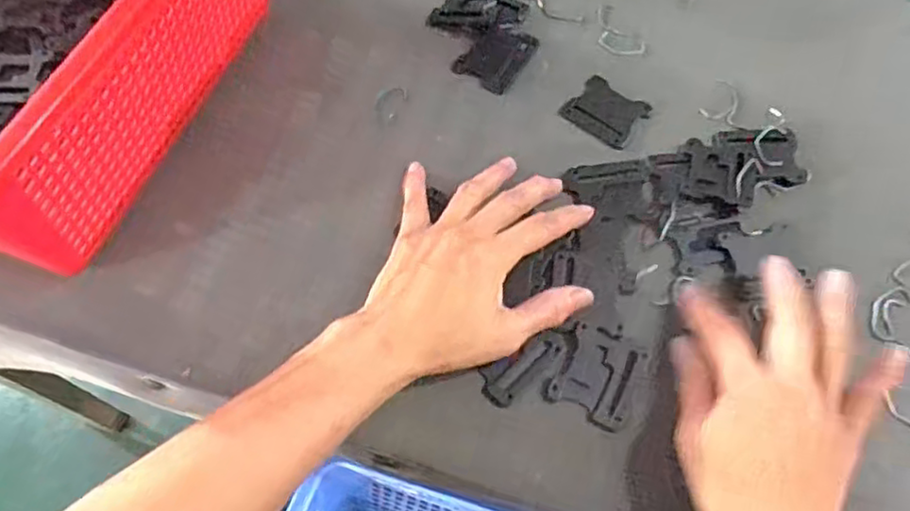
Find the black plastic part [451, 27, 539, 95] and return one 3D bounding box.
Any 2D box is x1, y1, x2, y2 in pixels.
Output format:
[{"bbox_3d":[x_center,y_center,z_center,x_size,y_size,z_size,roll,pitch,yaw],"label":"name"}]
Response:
[{"bbox_3d":[0.030,-0.143,0.472,0.041,0.006,0.054,33,67,16],"label":"black plastic part"}]

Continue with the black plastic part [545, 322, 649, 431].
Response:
[{"bbox_3d":[0.079,0.066,0.366,0.041,0.004,0.048,26,65,12],"label":"black plastic part"}]

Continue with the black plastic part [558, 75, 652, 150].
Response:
[{"bbox_3d":[0.102,-0.098,0.449,0.049,0.006,0.042,38,68,17],"label":"black plastic part"}]

